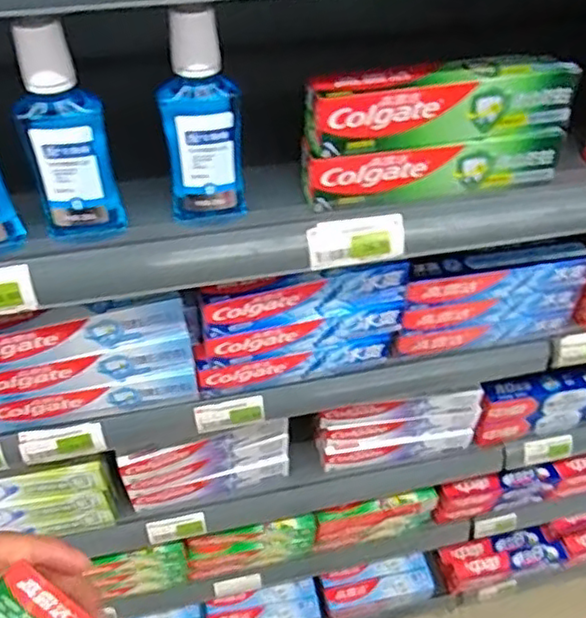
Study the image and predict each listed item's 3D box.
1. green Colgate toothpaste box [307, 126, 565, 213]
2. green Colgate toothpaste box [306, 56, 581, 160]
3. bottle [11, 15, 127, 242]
[{"bbox_3d":[0.130,-0.134,0.602,0.238,0.052,0.034,-8,47,-8],"label":"green Colgate toothpaste box"},{"bbox_3d":[0.129,-0.180,0.569,0.234,0.059,0.034,-9,47,-9],"label":"green Colgate toothpaste box"},{"bbox_3d":[-0.183,-0.138,0.520,0.064,0.179,0.035,-15,48,-15],"label":"bottle"}]

